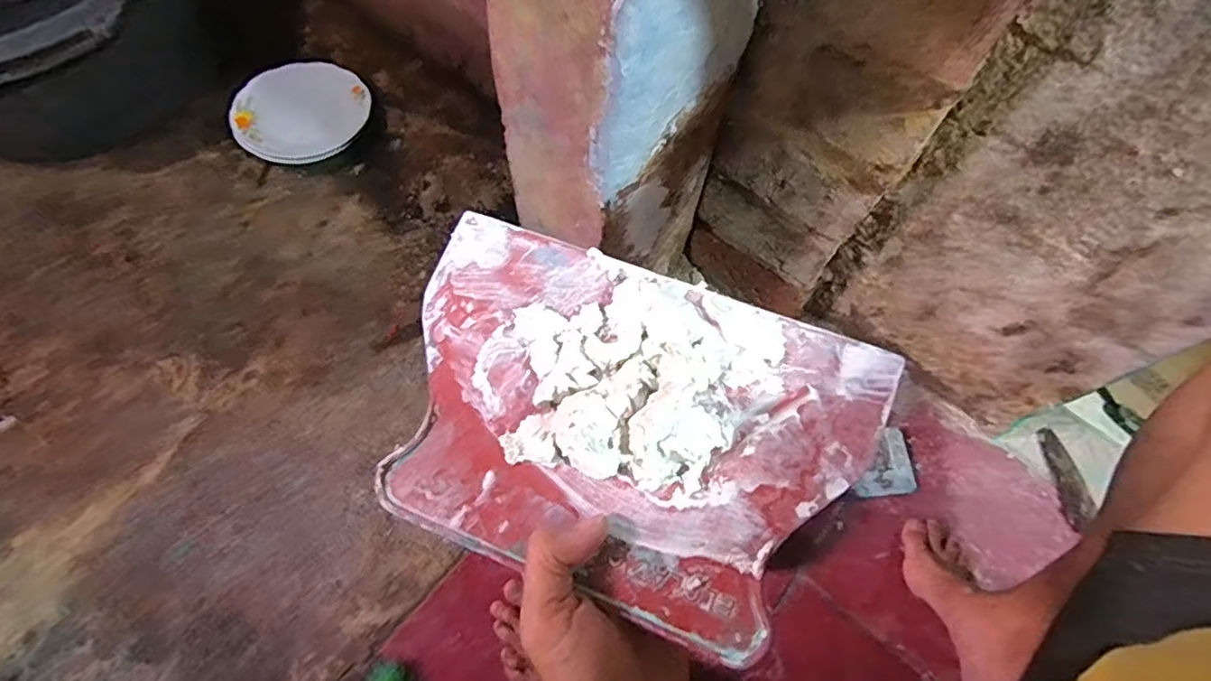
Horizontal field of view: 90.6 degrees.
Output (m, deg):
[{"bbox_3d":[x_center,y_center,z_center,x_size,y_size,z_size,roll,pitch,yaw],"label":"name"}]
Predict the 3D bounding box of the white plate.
[{"bbox_3d":[-0.517,-0.389,1.012,0.205,0.036,0.205,0,65,-1],"label":"white plate"}]

